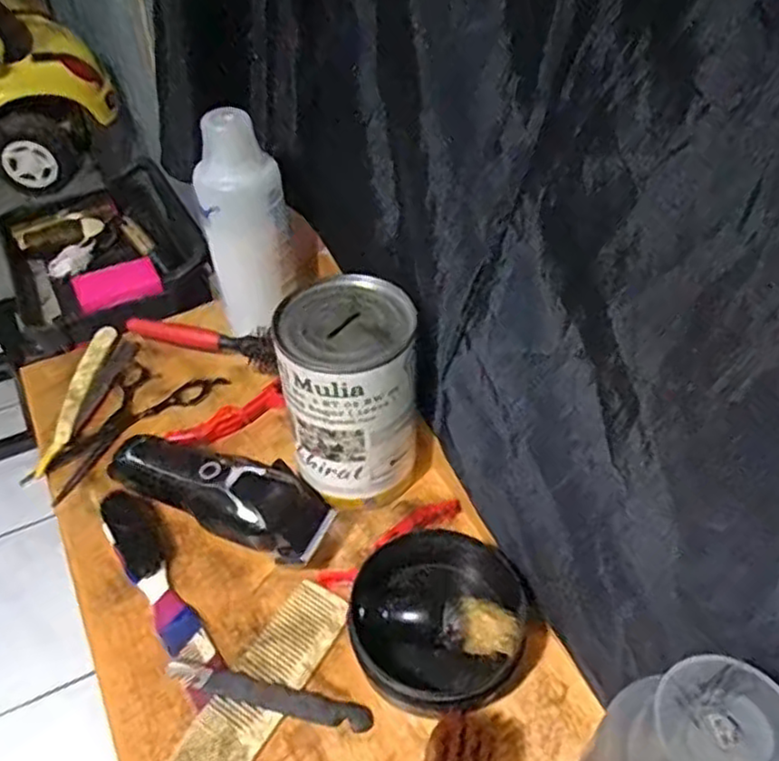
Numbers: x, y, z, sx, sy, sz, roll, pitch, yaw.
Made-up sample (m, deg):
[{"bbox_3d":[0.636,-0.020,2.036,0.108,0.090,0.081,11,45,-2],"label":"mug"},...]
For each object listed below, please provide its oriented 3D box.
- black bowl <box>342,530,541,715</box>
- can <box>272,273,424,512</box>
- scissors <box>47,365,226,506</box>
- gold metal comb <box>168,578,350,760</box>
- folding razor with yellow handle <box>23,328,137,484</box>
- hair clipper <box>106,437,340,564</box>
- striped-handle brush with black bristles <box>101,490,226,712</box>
[{"bbox_3d":[0.028,0.141,0.414,0.095,0.042,0.096,1,45,-1],"label":"black bowl"},{"bbox_3d":[-0.025,0.013,0.467,0.083,0.142,0.078,1,45,-1],"label":"can"},{"bbox_3d":[-0.211,0.028,0.555,0.072,0.011,0.148,32,53,27],"label":"scissors"},{"bbox_3d":[-0.086,0.194,0.392,0.041,0.010,0.184,26,51,15],"label":"gold metal comb"},{"bbox_3d":[-0.244,0.015,0.557,0.035,0.011,0.150,8,46,7],"label":"folding razor with yellow handle"},{"bbox_3d":[-0.117,0.071,0.475,0.162,0.049,0.050,20,48,18],"label":"hair clipper"},{"bbox_3d":[-0.142,0.130,0.445,0.033,0.012,0.155,-25,51,-24],"label":"striped-handle brush with black bristles"}]

